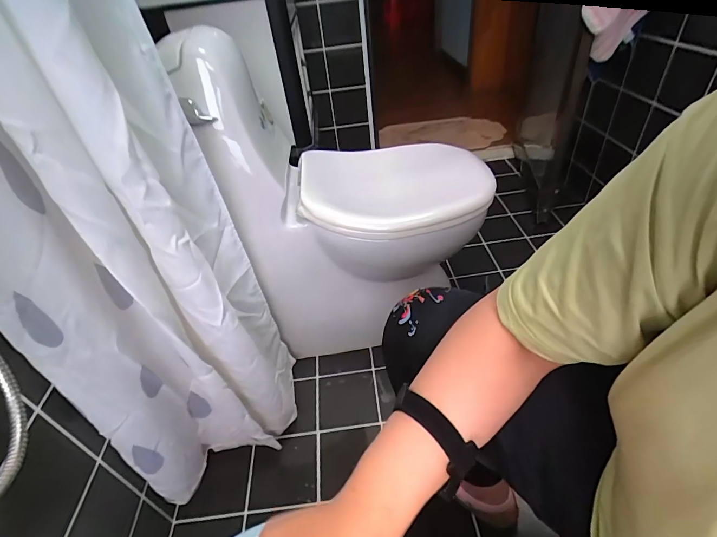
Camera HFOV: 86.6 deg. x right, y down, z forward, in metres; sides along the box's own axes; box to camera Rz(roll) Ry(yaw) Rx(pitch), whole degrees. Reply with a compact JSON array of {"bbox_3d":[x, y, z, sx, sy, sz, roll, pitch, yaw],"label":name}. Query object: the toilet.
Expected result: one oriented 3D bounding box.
[{"bbox_3d":[0.026,-0.170,0.950,0.650,0.727,0.387,-6,40,2],"label":"toilet"}]

